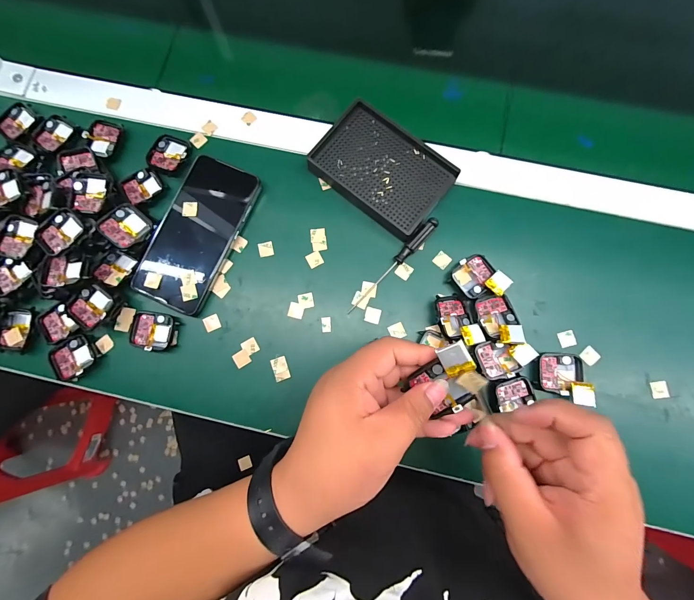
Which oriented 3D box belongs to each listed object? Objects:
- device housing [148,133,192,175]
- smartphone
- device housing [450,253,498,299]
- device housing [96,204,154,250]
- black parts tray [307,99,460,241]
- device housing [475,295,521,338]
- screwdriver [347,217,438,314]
[{"bbox_3d":[-0.197,-0.161,0.355,0.038,0.007,0.043,13,81,3],"label":"device housing"},{"bbox_3d":[-0.159,-0.071,0.341,0.082,0.014,0.160,22,81,4],"label":"smartphone"},{"bbox_3d":[0.131,-0.024,0.332,0.041,0.012,0.040,-25,81,-4],"label":"device housing"},{"bbox_3d":[-0.227,-0.075,0.333,0.038,0.007,0.042,48,61,-14],"label":"device housing"},{"bbox_3d":[0.038,-0.140,0.348,0.137,0.022,0.095,41,83,6],"label":"black parts tray"},{"bbox_3d":[0.149,0.015,0.323,0.038,0.011,0.038,-20,81,-3],"label":"device housing"},{"bbox_3d":[0.049,-0.035,0.336,0.012,0.018,0.130,41,83,6],"label":"screwdriver"}]

